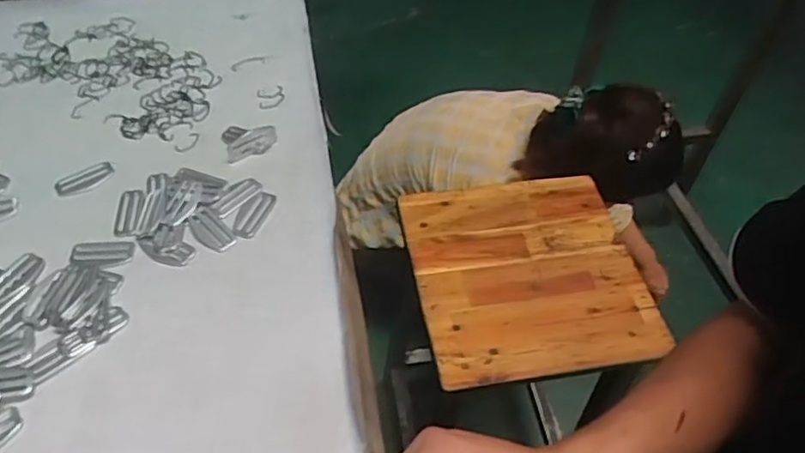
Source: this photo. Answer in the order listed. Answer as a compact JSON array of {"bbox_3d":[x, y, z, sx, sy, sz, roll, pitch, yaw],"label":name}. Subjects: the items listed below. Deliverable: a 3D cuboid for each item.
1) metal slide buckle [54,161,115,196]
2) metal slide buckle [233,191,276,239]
[{"bbox_3d":[-0.340,-0.051,0.668,0.060,0.006,0.024,-31,58,-24],"label":"metal slide buckle"},{"bbox_3d":[-0.153,-0.012,0.637,0.026,0.006,0.058,18,53,13],"label":"metal slide buckle"}]

